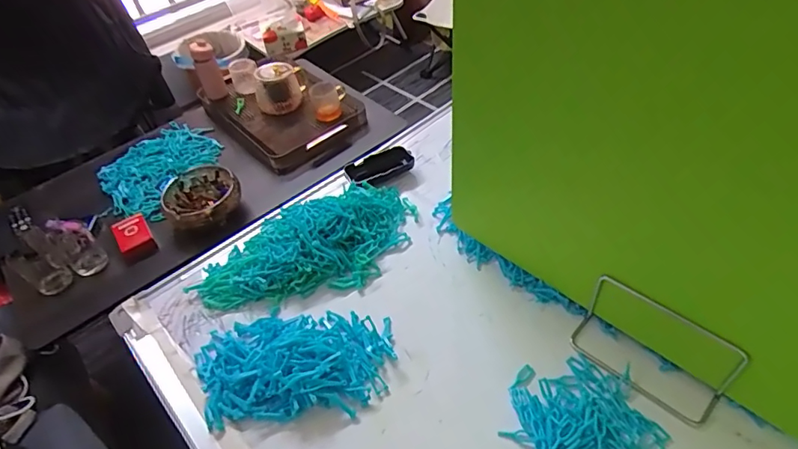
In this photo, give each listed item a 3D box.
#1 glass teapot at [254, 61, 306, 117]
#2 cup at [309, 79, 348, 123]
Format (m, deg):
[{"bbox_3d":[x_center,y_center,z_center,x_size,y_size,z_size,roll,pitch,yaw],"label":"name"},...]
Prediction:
[{"bbox_3d":[-0.271,-0.311,1.119,0.108,0.101,0.087,-10,46,0],"label":"glass teapot"},{"bbox_3d":[-0.152,-0.265,1.076,0.080,0.068,0.071,-13,46,-3],"label":"cup"}]

